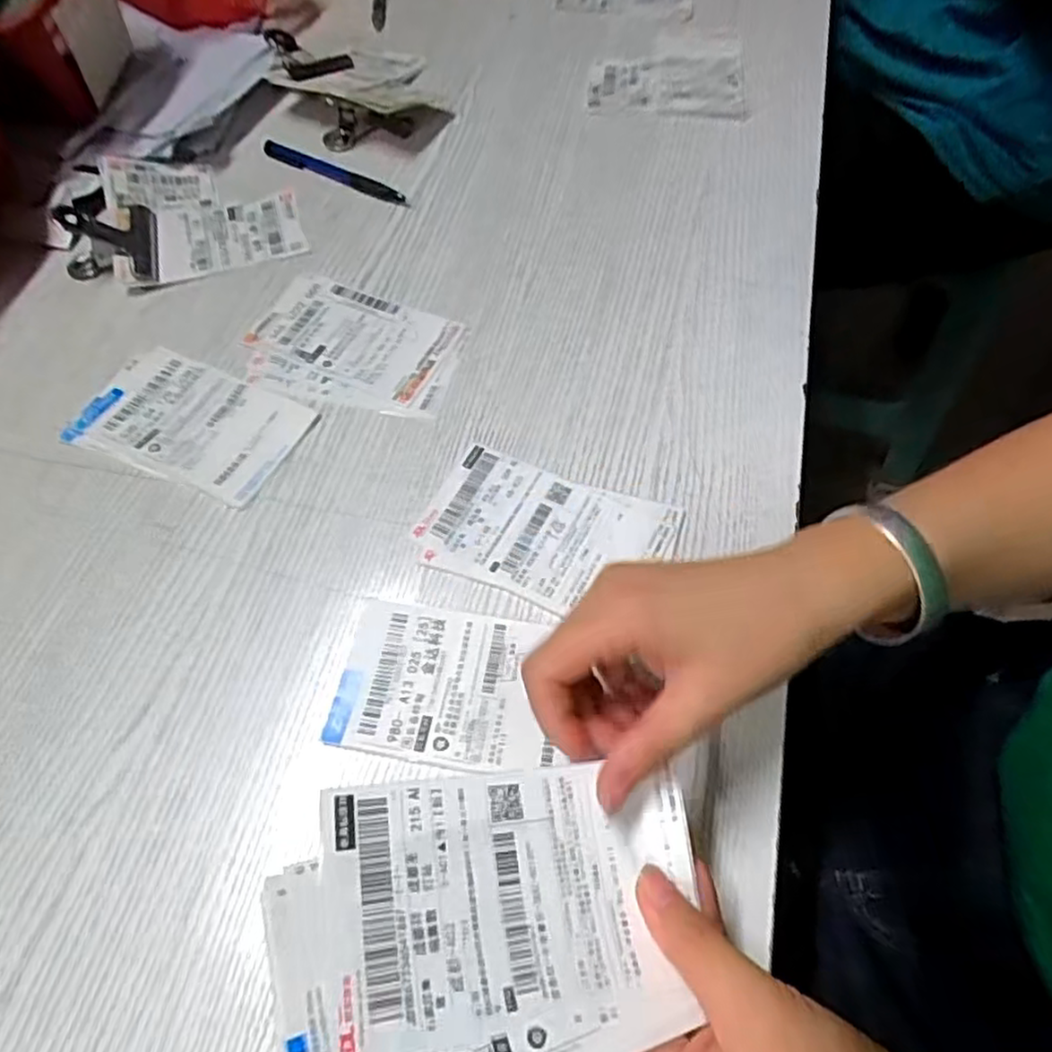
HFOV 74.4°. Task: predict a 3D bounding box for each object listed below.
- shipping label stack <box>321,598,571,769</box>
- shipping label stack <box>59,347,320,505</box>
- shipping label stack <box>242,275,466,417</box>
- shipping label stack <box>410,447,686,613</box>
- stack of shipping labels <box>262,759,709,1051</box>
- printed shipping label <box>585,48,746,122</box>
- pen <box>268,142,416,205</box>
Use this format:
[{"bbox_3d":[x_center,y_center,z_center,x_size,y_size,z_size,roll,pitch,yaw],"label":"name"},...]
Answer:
[{"bbox_3d":[-0.039,0.076,0.339,0.105,0.004,0.076,6,60,4],"label":"shipping label stack"},{"bbox_3d":[-0.205,-0.064,0.422,0.141,0.004,0.083,20,62,12],"label":"shipping label stack"},{"bbox_3d":[-0.113,-0.118,0.455,0.136,0.004,0.096,15,62,9],"label":"shipping label stack"},{"bbox_3d":[0.010,0.003,0.380,0.134,0.004,0.081,19,62,11],"label":"shipping label stack"},{"bbox_3d":[-0.006,0.126,0.224,0.139,0.012,0.094,-2,53,-27],"label":"stack of shipping labels"},{"bbox_3d":[0.121,-0.389,0.603,0.133,0.010,0.100,3,60,3],"label":"printed shipping label"},{"bbox_3d":[-0.152,-0.277,0.544,0.137,0.011,0.013,27,64,15],"label":"pen"}]

